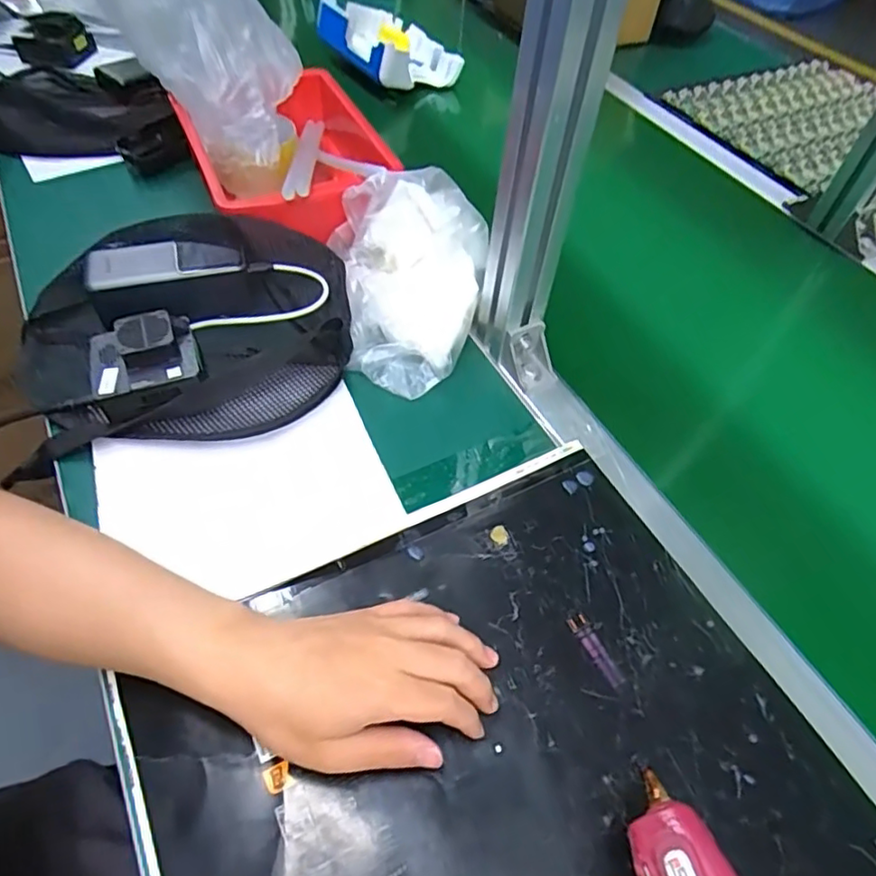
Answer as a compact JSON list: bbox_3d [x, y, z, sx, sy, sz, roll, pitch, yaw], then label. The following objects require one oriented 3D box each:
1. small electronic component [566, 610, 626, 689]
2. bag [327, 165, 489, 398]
[{"bbox_3d":[0.102,0.135,0.383,0.013,0.004,0.050,-23,58,-19],"label":"small electronic component"},{"bbox_3d":[-0.029,-0.138,0.519,0.137,0.095,0.181,2,54,-1],"label":"bag"}]

